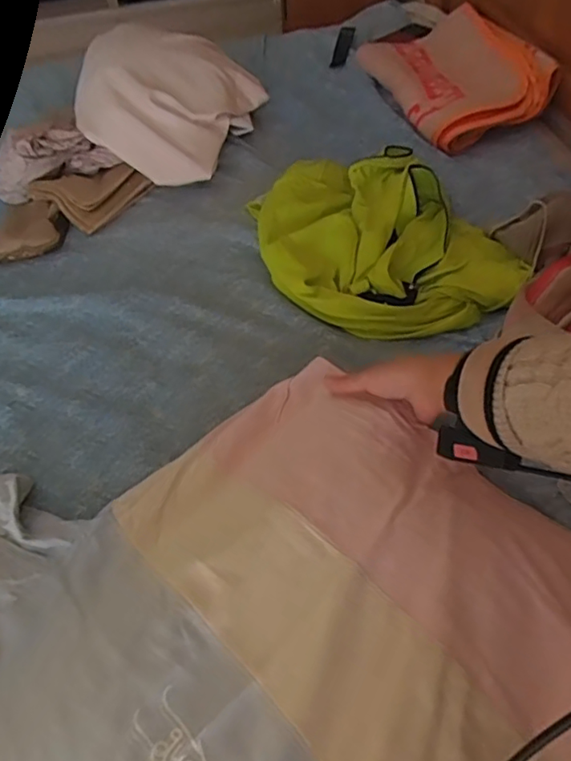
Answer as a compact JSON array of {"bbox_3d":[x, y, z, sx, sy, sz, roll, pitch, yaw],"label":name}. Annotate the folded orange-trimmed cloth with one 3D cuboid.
[{"bbox_3d":[0.303,-0.560,1.023,0.236,0.067,0.386,-30,50,9],"label":"folded orange-trimmed cloth"}]

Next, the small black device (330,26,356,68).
[{"bbox_3d":[0.125,-0.730,1.239,0.032,0.011,0.181,11,61,7],"label":"small black device"}]

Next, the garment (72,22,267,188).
[{"bbox_3d":[-0.214,-0.473,0.985,0.257,0.174,0.265,16,56,17],"label":"garment"}]

